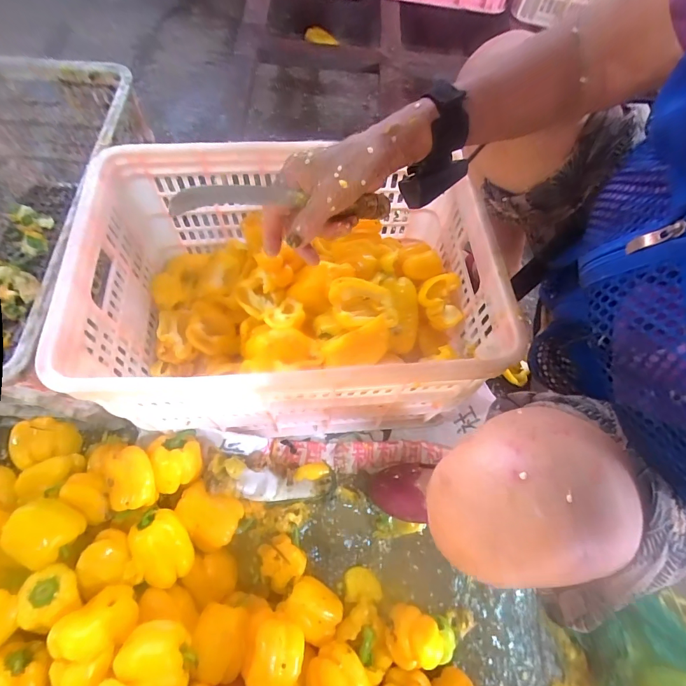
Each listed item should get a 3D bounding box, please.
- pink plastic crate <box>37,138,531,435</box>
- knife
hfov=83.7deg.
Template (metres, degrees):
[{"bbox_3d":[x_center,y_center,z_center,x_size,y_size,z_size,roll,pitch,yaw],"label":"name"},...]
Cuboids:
[{"bbox_3d":[-0.071,-0.079,0.560,0.514,0.228,0.348,-1,69,-3],"label":"pink plastic crate"},{"bbox_3d":[-0.044,-0.121,0.333,0.195,0.021,0.018,-6,68,-26],"label":"knife"}]

